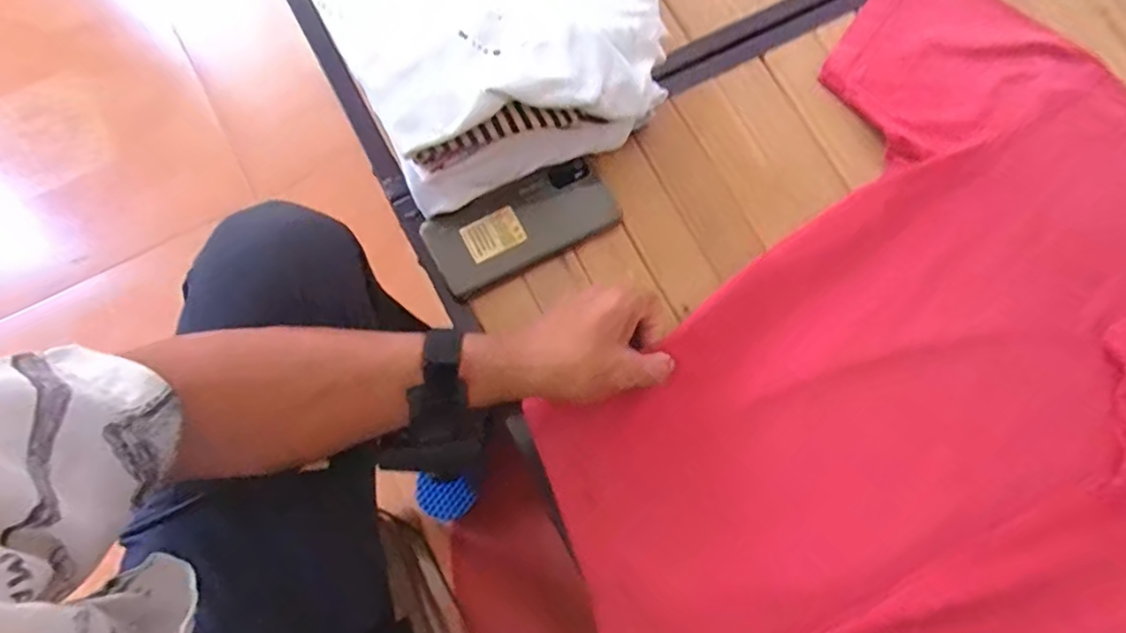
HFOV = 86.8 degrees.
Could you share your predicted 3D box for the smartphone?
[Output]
[{"bbox_3d":[-0.035,-0.079,0.509,0.157,0.009,0.071,-27,88,-10],"label":"smartphone"}]

